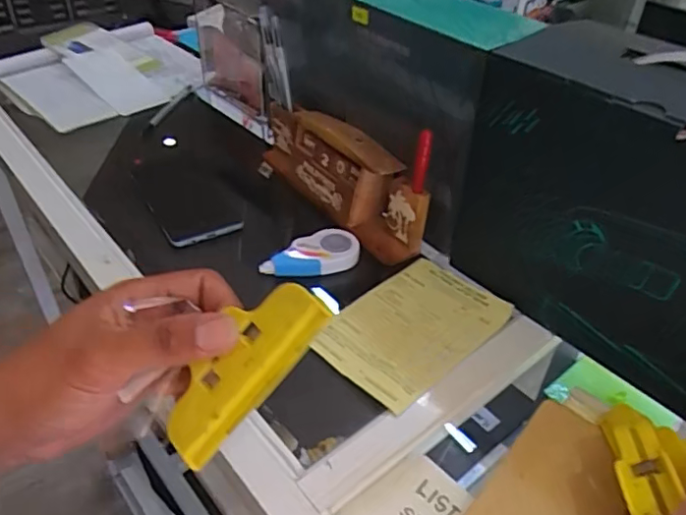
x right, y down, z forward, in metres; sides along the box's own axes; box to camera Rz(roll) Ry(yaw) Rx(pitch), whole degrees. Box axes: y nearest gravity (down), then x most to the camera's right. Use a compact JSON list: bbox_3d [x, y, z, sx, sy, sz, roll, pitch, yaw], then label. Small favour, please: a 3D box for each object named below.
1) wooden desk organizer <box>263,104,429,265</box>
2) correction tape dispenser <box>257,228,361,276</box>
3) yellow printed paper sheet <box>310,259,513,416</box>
[{"bbox_3d":[-0.005,-0.091,0.589,0.055,0.088,0.237,-22,45,-27],"label":"wooden desk organizer"},{"bbox_3d":[-0.031,-0.002,0.521,0.091,0.017,0.044,-14,42,-20],"label":"correction tape dispenser"},{"bbox_3d":[0.056,0.057,0.468,0.147,0.010,0.098,-30,49,-34],"label":"yellow printed paper sheet"}]

